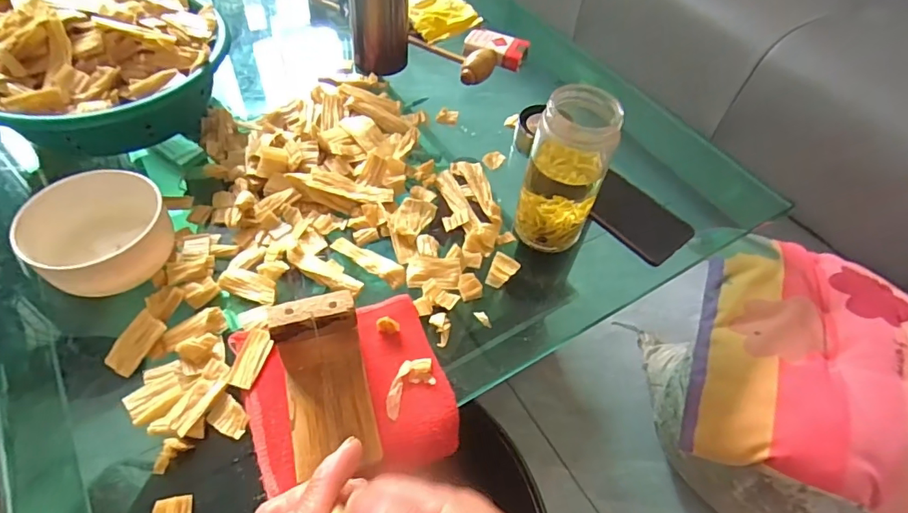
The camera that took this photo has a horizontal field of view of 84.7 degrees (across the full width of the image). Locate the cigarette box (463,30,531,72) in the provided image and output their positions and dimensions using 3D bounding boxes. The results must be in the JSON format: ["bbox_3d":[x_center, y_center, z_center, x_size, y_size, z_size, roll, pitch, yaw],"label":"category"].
[{"bbox_3d":[0.060,-0.291,0.692,0.084,0.026,0.048,17,54,7],"label":"cigarette box"}]

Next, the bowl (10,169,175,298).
[{"bbox_3d":[-0.316,-0.023,0.438,0.117,0.057,0.107,3,54,-4],"label":"bowl"}]

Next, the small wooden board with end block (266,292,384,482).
[{"bbox_3d":[-0.091,0.092,0.354,0.059,0.072,0.106,-11,56,-13],"label":"small wooden board with end block"}]

